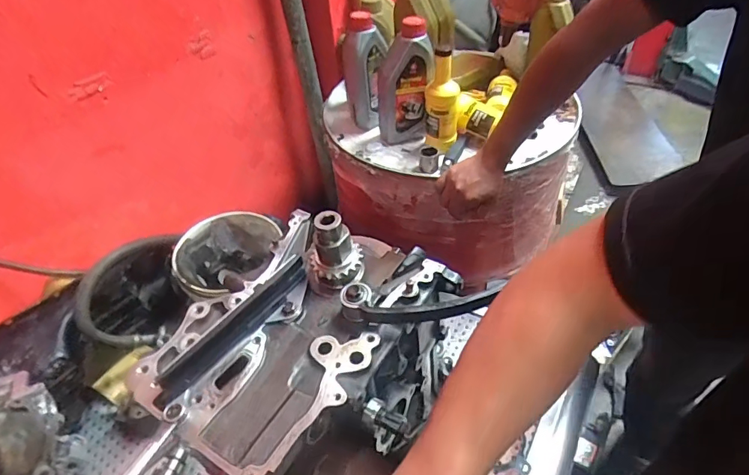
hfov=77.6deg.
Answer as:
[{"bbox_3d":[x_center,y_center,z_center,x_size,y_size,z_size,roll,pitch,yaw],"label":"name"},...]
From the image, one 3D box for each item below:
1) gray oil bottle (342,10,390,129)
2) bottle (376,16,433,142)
[{"bbox_3d":[-0.021,-0.337,0.952,0.094,0.219,0.061,1,44,7],"label":"gray oil bottle"},{"bbox_3d":[0.056,-0.296,0.909,0.107,0.223,0.080,-1,43,5],"label":"bottle"}]

